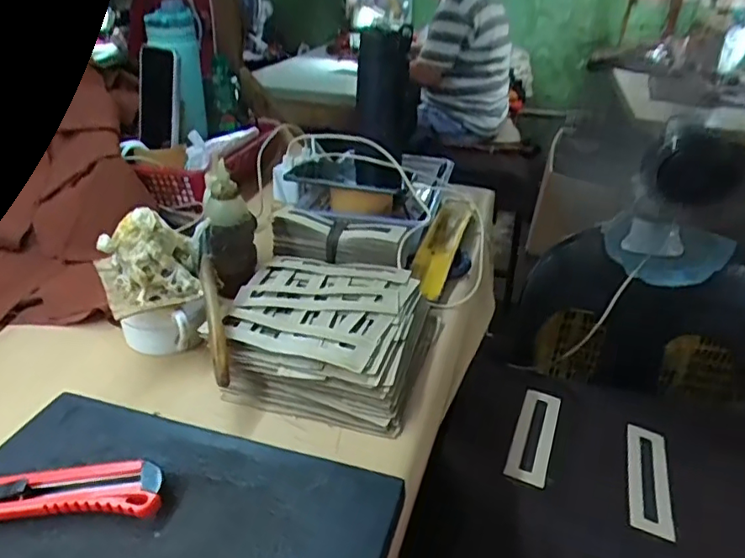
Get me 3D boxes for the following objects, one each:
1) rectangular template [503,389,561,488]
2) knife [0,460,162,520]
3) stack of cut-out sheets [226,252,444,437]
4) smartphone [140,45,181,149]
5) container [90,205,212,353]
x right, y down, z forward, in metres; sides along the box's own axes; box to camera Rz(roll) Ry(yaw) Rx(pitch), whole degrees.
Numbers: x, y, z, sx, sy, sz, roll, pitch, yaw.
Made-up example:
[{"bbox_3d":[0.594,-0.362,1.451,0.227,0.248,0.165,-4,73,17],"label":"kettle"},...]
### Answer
[{"bbox_3d":[0.189,0.181,0.663,0.043,0.009,0.148,18,30,17],"label":"rectangular template"},{"bbox_3d":[-0.217,0.141,0.370,0.154,0.020,0.037,-1,31,-4],"label":"knife"},{"bbox_3d":[-0.042,0.044,0.553,0.190,0.046,0.198,10,32,14],"label":"stack of cut-out sheets"},{"bbox_3d":[-0.314,-0.263,0.826,0.086,0.138,0.013,20,24,27],"label":"smartphone"},{"bbox_3d":[-0.201,0.003,0.531,0.092,0.129,0.098,-13,35,-24],"label":"container"}]

